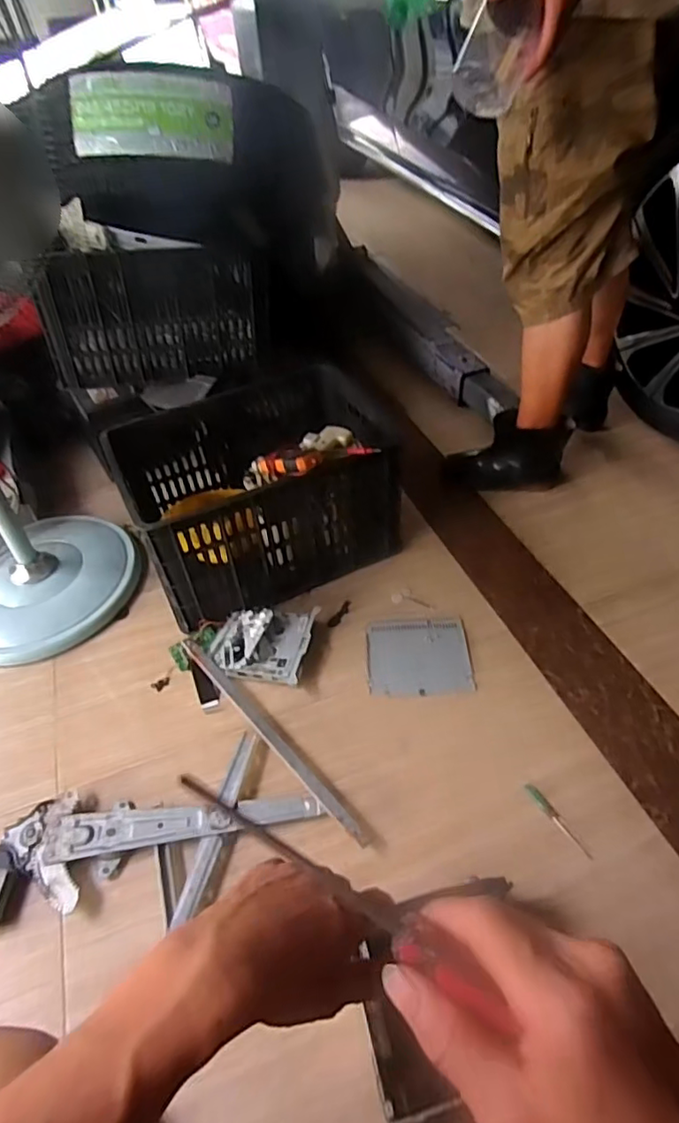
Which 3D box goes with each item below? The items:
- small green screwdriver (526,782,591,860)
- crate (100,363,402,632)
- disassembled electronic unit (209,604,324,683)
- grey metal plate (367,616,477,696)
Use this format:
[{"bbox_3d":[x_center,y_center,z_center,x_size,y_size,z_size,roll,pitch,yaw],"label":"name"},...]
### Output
[{"bbox_3d":[0.304,0.360,0.814,0.016,0.009,0.119,-26,50,-16],"label":"small green screwdriver"},{"bbox_3d":[-0.159,-0.156,1.167,0.477,0.271,0.362,-22,48,-16],"label":"crate"},{"bbox_3d":[-0.141,0.140,1.049,0.175,0.050,0.160,7,47,11],"label":"disassembled electronic unit"},{"bbox_3d":[0.139,0.163,1.025,0.176,0.014,0.148,-2,45,3],"label":"grey metal plate"}]

